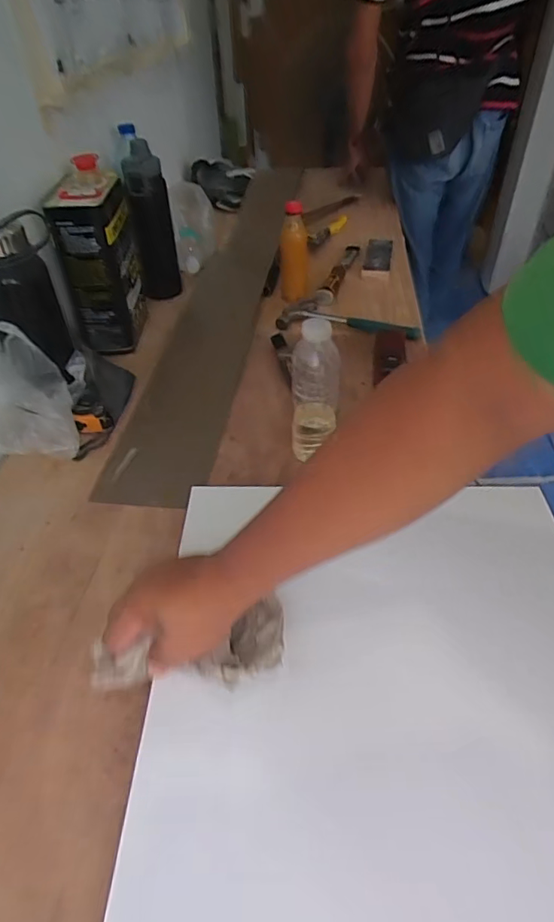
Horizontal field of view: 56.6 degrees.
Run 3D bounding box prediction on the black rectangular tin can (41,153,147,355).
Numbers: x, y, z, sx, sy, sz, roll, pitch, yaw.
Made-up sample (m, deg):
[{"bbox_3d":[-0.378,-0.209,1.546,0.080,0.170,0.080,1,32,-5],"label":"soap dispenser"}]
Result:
[{"bbox_3d":[-0.299,-0.340,0.882,0.107,0.267,0.185,-9,43,-7],"label":"black rectangular tin can"}]

